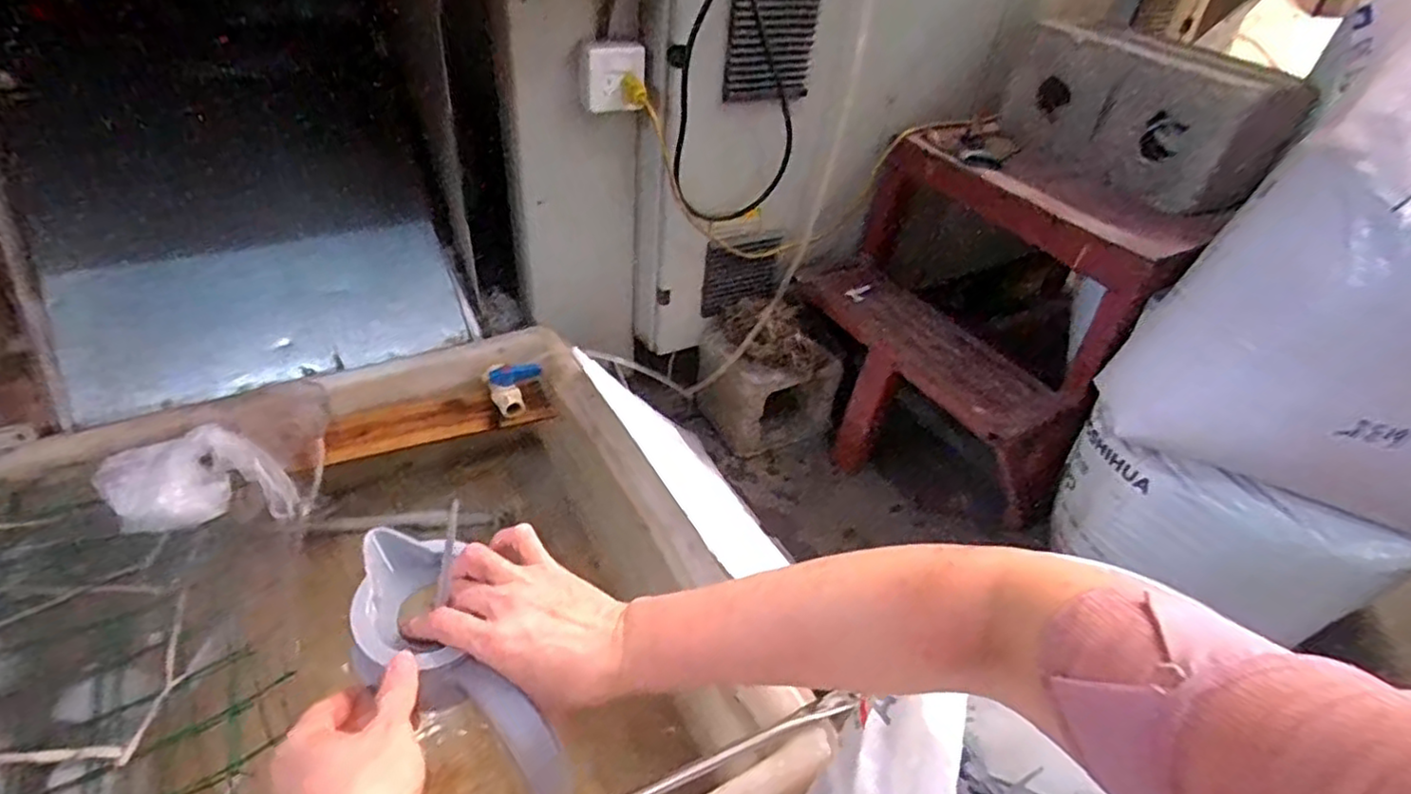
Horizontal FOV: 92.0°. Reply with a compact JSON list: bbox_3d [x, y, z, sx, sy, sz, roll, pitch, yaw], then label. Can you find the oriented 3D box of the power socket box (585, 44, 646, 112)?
[{"bbox_3d":[-0.129,-0.459,0.981,0.085,0.088,0.029,-1,41,-10],"label":"power socket box"}]

